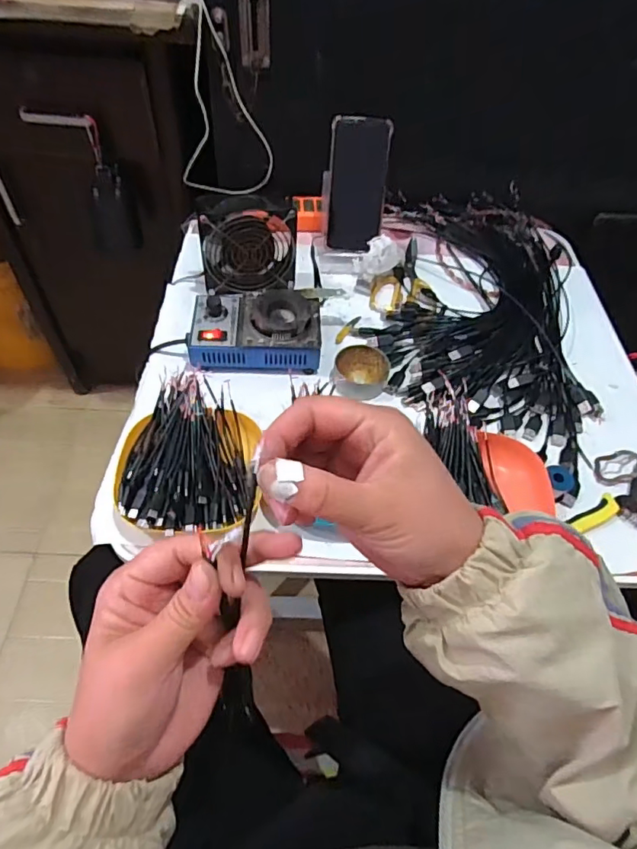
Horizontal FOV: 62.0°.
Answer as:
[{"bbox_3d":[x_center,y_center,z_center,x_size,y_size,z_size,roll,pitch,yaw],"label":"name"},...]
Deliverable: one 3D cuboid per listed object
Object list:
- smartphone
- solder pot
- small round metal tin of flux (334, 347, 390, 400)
[{"bbox_3d":[0.053,-0.323,0.719,0.077,0.163,0.013,4,25,-2],"label":"smartphone"},{"bbox_3d":[-0.074,-0.116,0.623,0.151,0.056,0.100,-1,54,-5],"label":"solder pot"},{"bbox_3d":[0.051,-0.061,0.620,0.062,0.023,0.069,4,54,-1],"label":"small round metal tin of flux"}]

